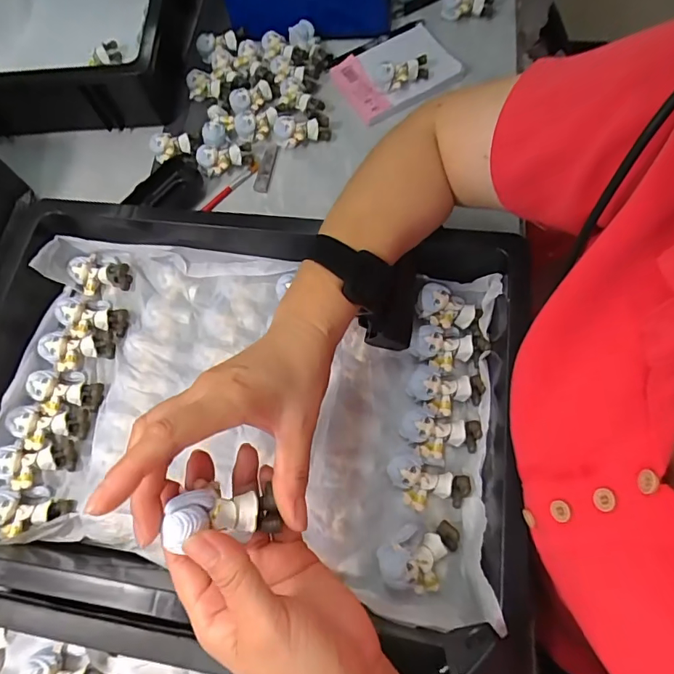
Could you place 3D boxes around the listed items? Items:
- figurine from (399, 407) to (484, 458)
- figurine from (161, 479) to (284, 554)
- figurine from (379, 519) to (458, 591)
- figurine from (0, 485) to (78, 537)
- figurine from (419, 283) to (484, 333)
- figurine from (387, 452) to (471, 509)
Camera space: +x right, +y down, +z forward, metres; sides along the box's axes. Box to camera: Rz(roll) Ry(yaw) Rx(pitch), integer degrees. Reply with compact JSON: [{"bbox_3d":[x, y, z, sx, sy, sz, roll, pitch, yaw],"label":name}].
[{"bbox_3d":[0.084,0.080,0.371,0.062,0.030,0.034,2,69,5],"label":"figurine"},{"bbox_3d":[-0.063,0.095,0.249,0.061,0.020,0.029,9,60,-34],"label":"figurine"},{"bbox_3d":[0.062,0.164,0.342,0.061,0.028,0.042,-3,47,-2],"label":"figurine"},{"bbox_3d":[-0.259,0.145,0.386,0.063,0.030,0.035,-1,75,-26],"label":"figurine"},{"bbox_3d":[0.101,-0.026,0.410,0.057,0.023,0.036,9,70,8],"label":"figurine"},{"bbox_3d":[0.070,0.116,0.359,0.061,0.029,0.035,15,71,10],"label":"figurine"}]

